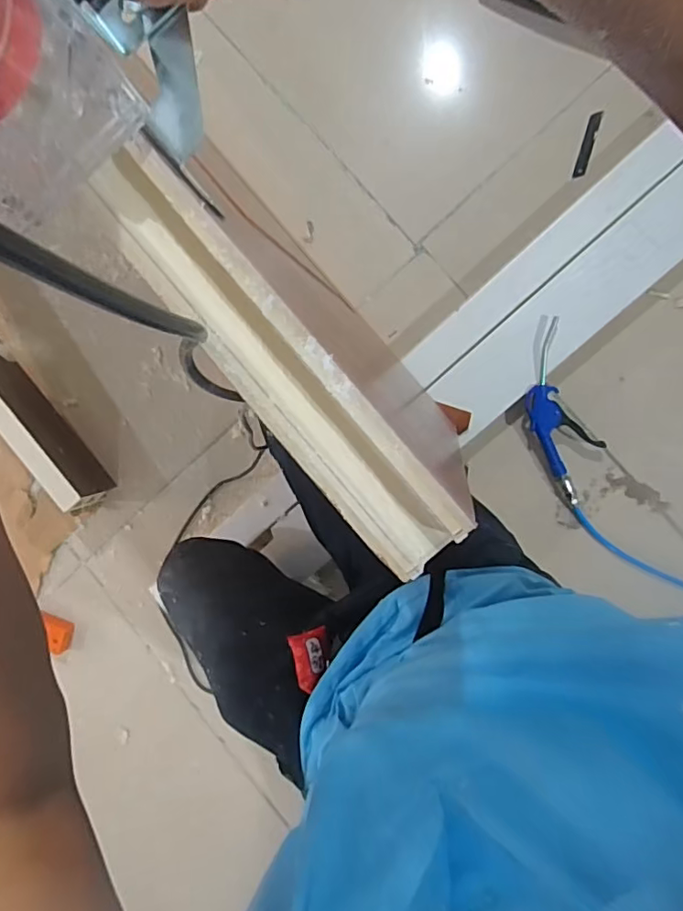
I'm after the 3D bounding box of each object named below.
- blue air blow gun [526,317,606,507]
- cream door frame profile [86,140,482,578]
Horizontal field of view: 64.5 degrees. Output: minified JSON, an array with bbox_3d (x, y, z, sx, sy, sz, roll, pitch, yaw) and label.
[{"bbox_3d":[0.331,-0.063,0.826,0.086,0.033,0.265,-23,89,10],"label":"blue air blow gun"},{"bbox_3d":[-0.029,-0.040,0.229,0.040,0.026,0.212,-40,86,9],"label":"cream door frame profile"}]

